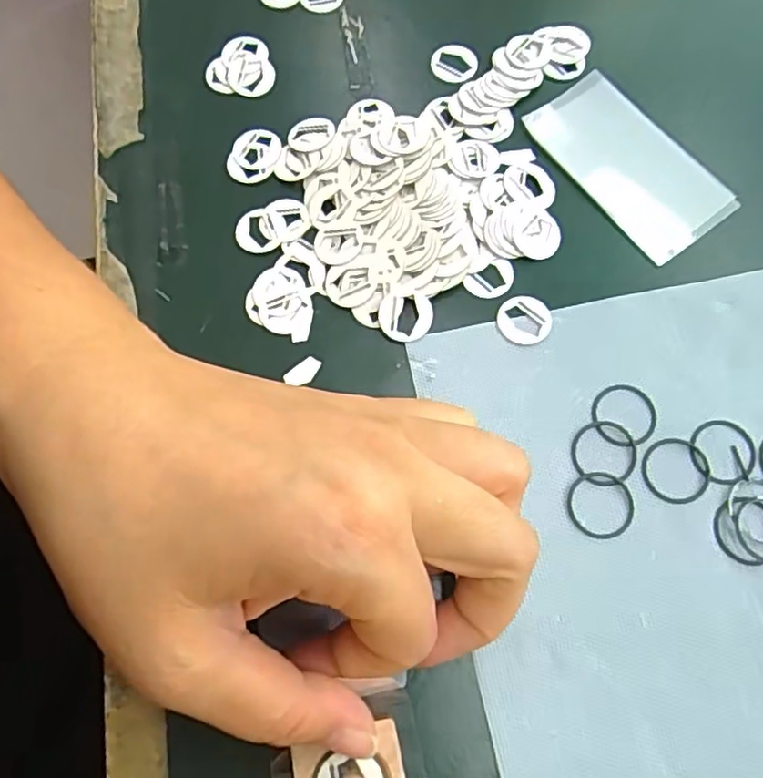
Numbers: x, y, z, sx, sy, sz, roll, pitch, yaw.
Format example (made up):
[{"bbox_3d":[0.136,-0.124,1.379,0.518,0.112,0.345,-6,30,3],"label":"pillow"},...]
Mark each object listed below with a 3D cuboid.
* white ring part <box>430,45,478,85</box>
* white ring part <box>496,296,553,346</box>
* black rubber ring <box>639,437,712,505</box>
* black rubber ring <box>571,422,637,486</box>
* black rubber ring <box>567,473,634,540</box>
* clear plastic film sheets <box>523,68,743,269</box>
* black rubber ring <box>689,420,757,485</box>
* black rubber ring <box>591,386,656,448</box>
[{"bbox_3d":[0.029,-0.129,0.252,0.016,0.005,0.017,0,72,0],"label":"white ring part"},{"bbox_3d":[0.049,-0.024,0.216,0.018,0.004,0.018,0,72,0],"label":"white ring part"},{"bbox_3d":[0.093,0.026,0.200,0.021,0.004,0.021,0,72,0],"label":"black rubber ring"},{"bbox_3d":[0.071,0.020,0.201,0.021,0.004,0.021,0,72,0],"label":"black rubber ring"},{"bbox_3d":[0.068,0.036,0.196,0.021,0.004,0.020,0,72,0],"label":"black rubber ring"},{"bbox_3d":[0.091,-0.084,0.237,0.040,0.004,0.076,-36,75,-11],"label":"clear plastic film sheets"},{"bbox_3d":[0.109,0.020,0.201,0.021,0.004,0.020,0,72,0],"label":"black rubber ring"},{"bbox_3d":[0.079,0.008,0.204,0.021,0.004,0.020,0,72,0],"label":"black rubber ring"}]

